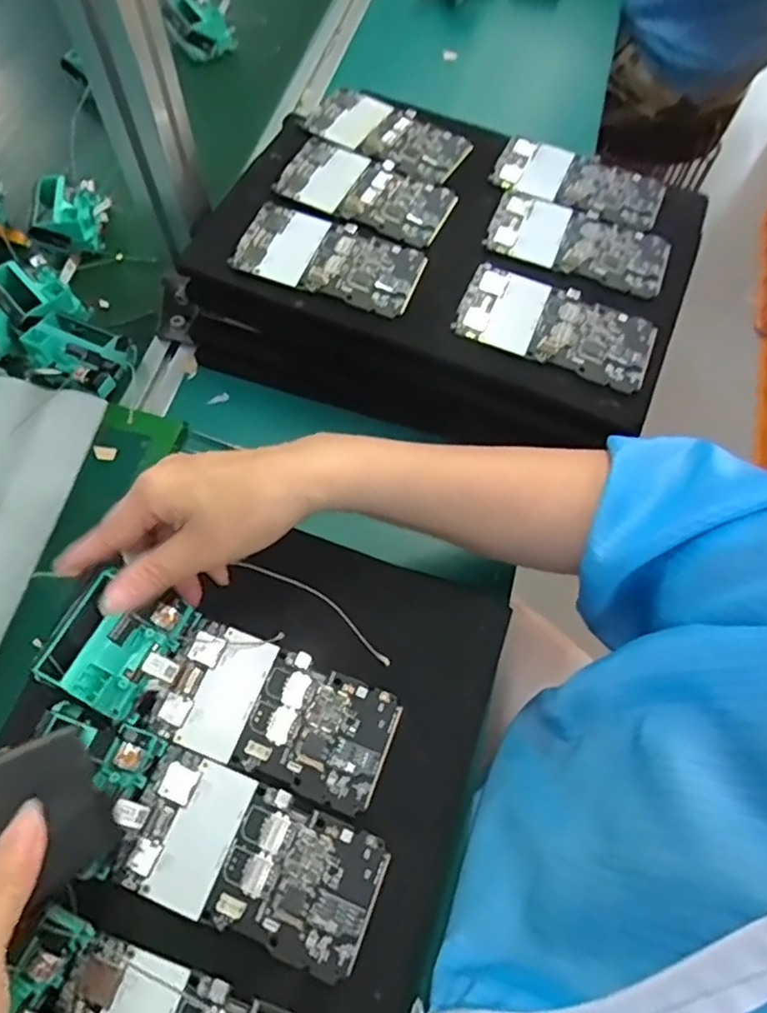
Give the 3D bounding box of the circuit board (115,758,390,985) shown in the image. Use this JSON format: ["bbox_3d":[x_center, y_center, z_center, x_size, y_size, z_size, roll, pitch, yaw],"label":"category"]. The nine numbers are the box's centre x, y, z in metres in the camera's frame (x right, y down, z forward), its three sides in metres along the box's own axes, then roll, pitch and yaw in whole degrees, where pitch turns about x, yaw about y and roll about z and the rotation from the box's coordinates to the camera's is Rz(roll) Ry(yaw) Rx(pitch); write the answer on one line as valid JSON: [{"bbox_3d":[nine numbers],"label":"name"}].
[{"bbox_3d":[-0.063,0.177,0.315,0.120,0.008,0.064,19,65,7],"label":"circuit board"}]

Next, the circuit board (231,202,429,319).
[{"bbox_3d":[-0.038,-0.181,0.458,0.131,0.005,0.066,18,65,6],"label":"circuit board"}]

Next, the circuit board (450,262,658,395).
[{"bbox_3d":[0.121,-0.128,0.447,0.135,0.008,0.065,21,66,8],"label":"circuit board"}]

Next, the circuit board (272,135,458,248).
[{"bbox_3d":[-0.013,-0.249,0.494,0.132,0.006,0.068,23,66,9],"label":"circuit board"}]

